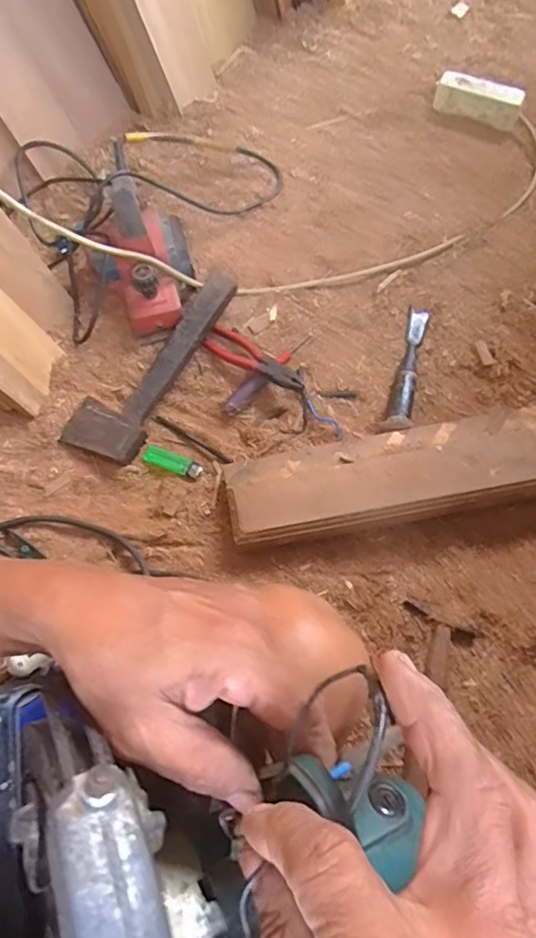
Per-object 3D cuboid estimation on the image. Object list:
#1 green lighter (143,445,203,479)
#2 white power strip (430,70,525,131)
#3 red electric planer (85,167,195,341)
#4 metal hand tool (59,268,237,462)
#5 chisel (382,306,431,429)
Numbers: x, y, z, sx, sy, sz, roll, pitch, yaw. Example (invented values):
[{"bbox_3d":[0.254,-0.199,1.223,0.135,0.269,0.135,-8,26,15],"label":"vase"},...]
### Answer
[{"bbox_3d":[-0.131,-0.009,0.765,0.085,0.007,0.027,23,67,10],"label":"green lighter"},{"bbox_3d":[0.399,-0.701,1.054,0.162,0.054,0.060,18,66,8],"label":"white power strip"},{"bbox_3d":[-0.189,-0.333,0.833,0.137,0.133,0.224,-14,66,-7],"label":"red electric planer"},{"bbox_3d":[-0.168,-0.163,0.803,0.113,0.061,0.329,26,67,11],"label":"metal hand tool"},{"bbox_3d":[0.205,-0.150,0.804,0.034,0.031,0.231,15,65,6],"label":"chisel"}]

